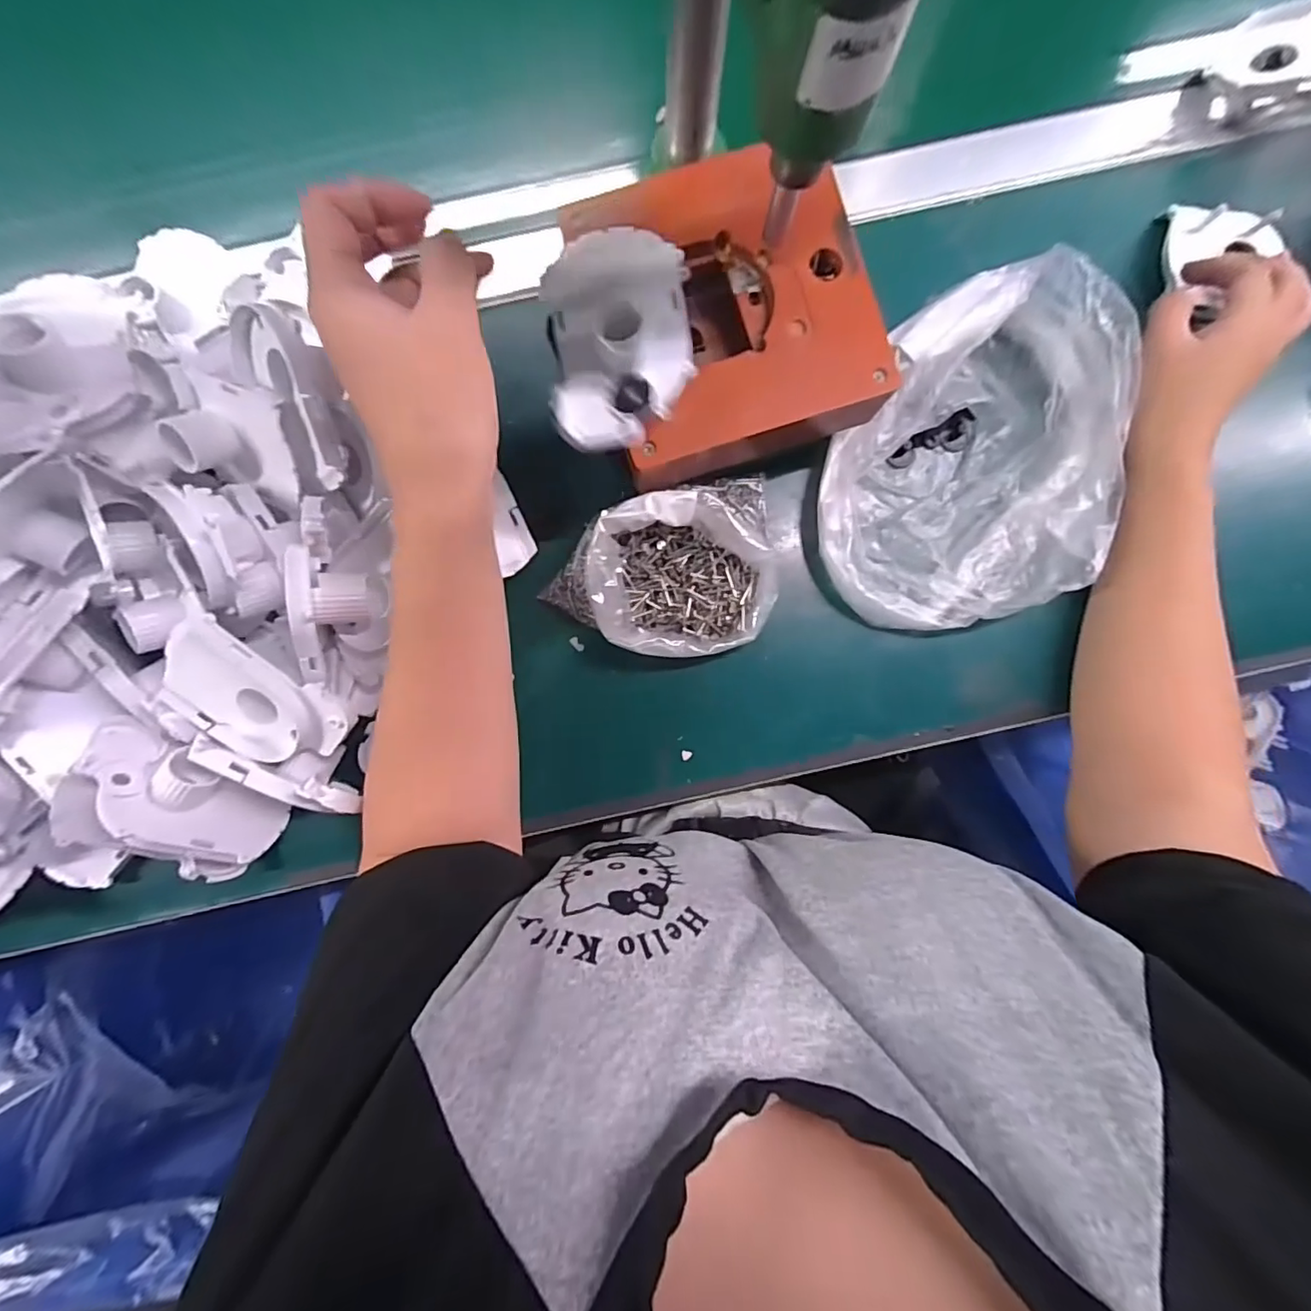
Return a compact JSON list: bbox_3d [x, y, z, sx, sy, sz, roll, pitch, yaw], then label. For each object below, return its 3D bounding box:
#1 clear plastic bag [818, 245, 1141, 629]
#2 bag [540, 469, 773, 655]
[{"bbox_3d":[0.194,-0.124,0.345,0.161,0.053,0.223,18,89,0],"label":"clear plastic bag"},{"bbox_3d":[0.014,-0.047,0.346,0.148,0.049,0.102,-21,89,0],"label":"bag"}]

